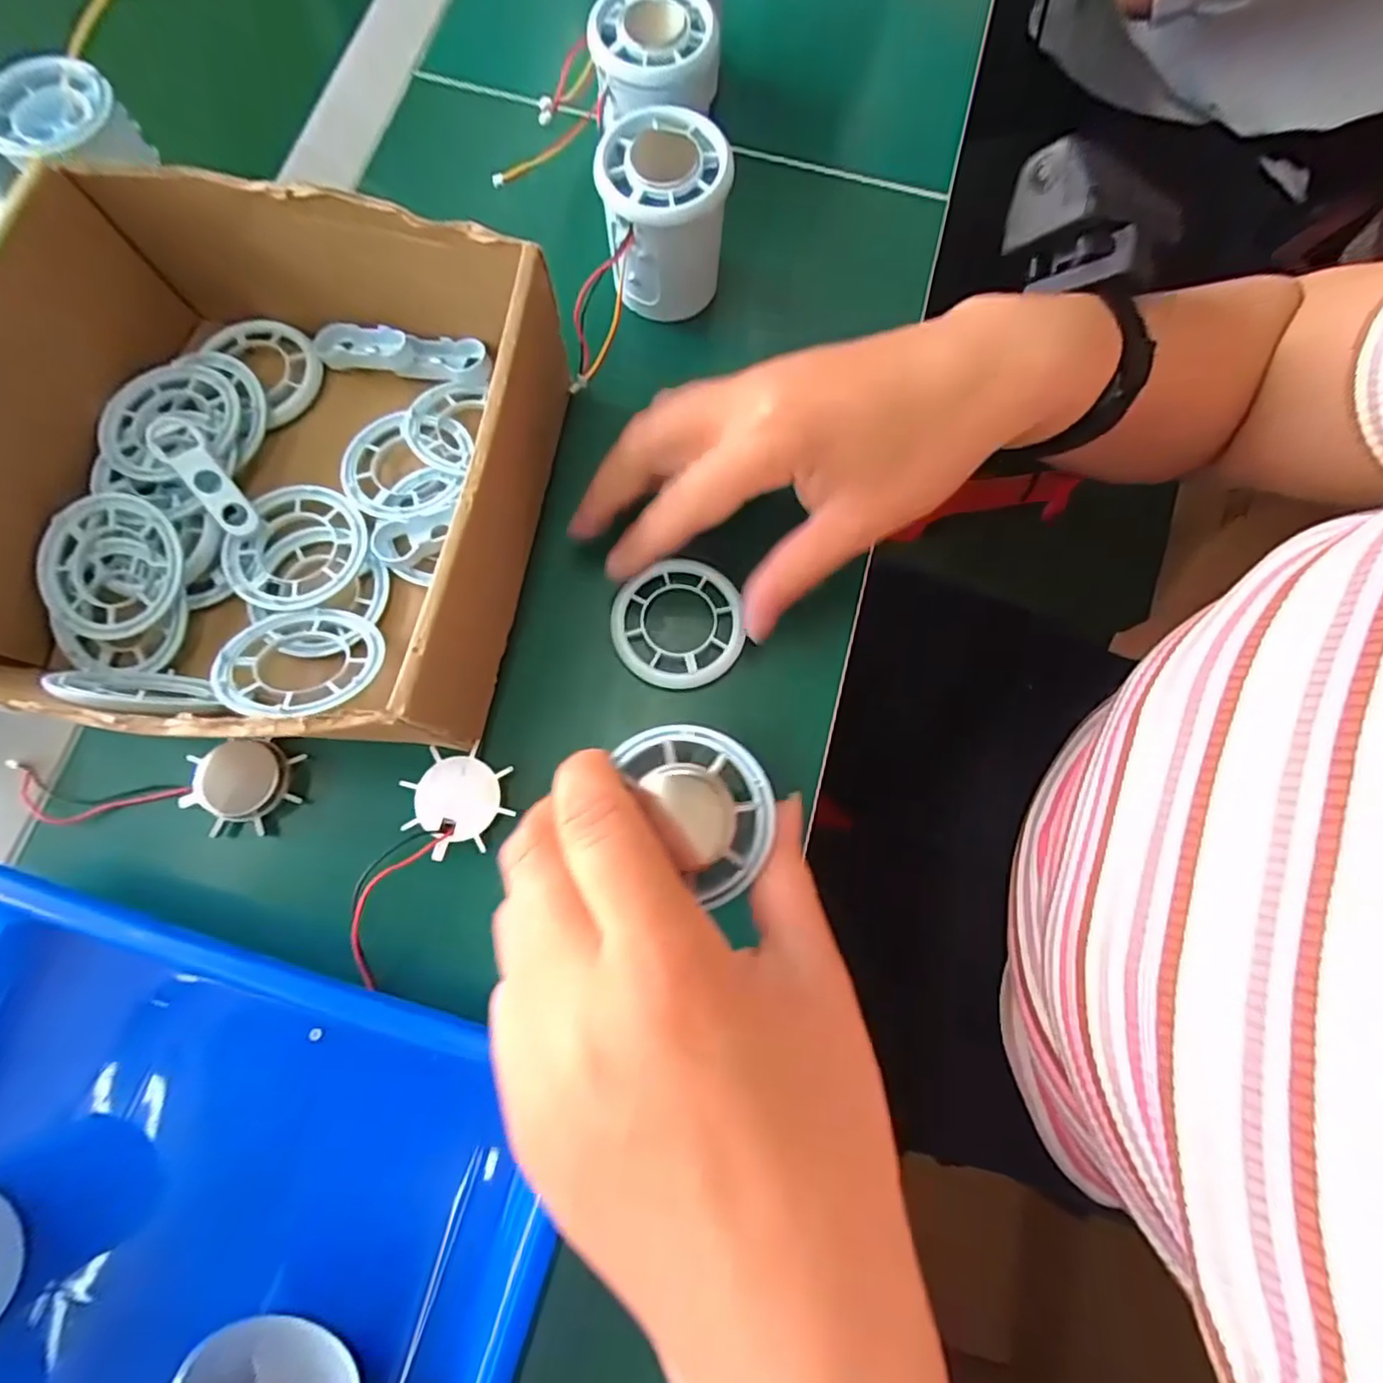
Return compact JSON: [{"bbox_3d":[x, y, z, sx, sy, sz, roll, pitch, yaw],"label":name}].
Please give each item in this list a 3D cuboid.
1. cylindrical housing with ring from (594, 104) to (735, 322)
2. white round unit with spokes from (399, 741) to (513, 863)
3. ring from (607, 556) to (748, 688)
[{"bbox_3d":[-0.011,-0.212,0.279,0.055,0.057,0.051,0,78,0],"label":"cylindrical housing with ring"},{"bbox_3d":[-0.091,0.042,0.242,0.039,0.004,0.040,0,78,0],"label":"white round unit with spokes"},{"bbox_3d":[-0.006,-0.029,0.268,0.056,0.008,0.056,0,78,0],"label":"ring"}]

